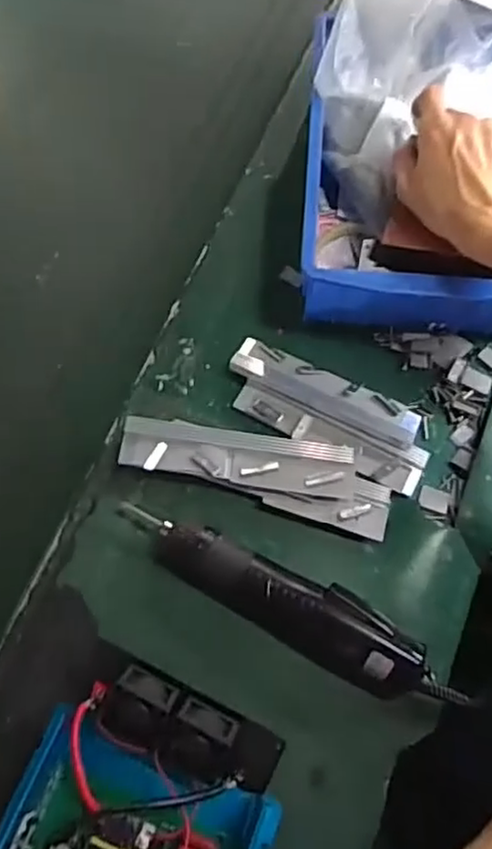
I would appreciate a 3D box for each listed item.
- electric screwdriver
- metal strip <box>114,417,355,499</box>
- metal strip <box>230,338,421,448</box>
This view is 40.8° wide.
[{"bbox_3d":[0.028,0.126,0.473,0.262,0.032,0.049,30,70,11],"label":"electric screwdriver"},{"bbox_3d":[-0.006,0.024,0.517,0.181,0.015,0.046,7,68,2],"label":"metal strip"},{"bbox_3d":[0.066,-0.027,0.552,0.161,0.016,0.033,24,69,9],"label":"metal strip"}]

